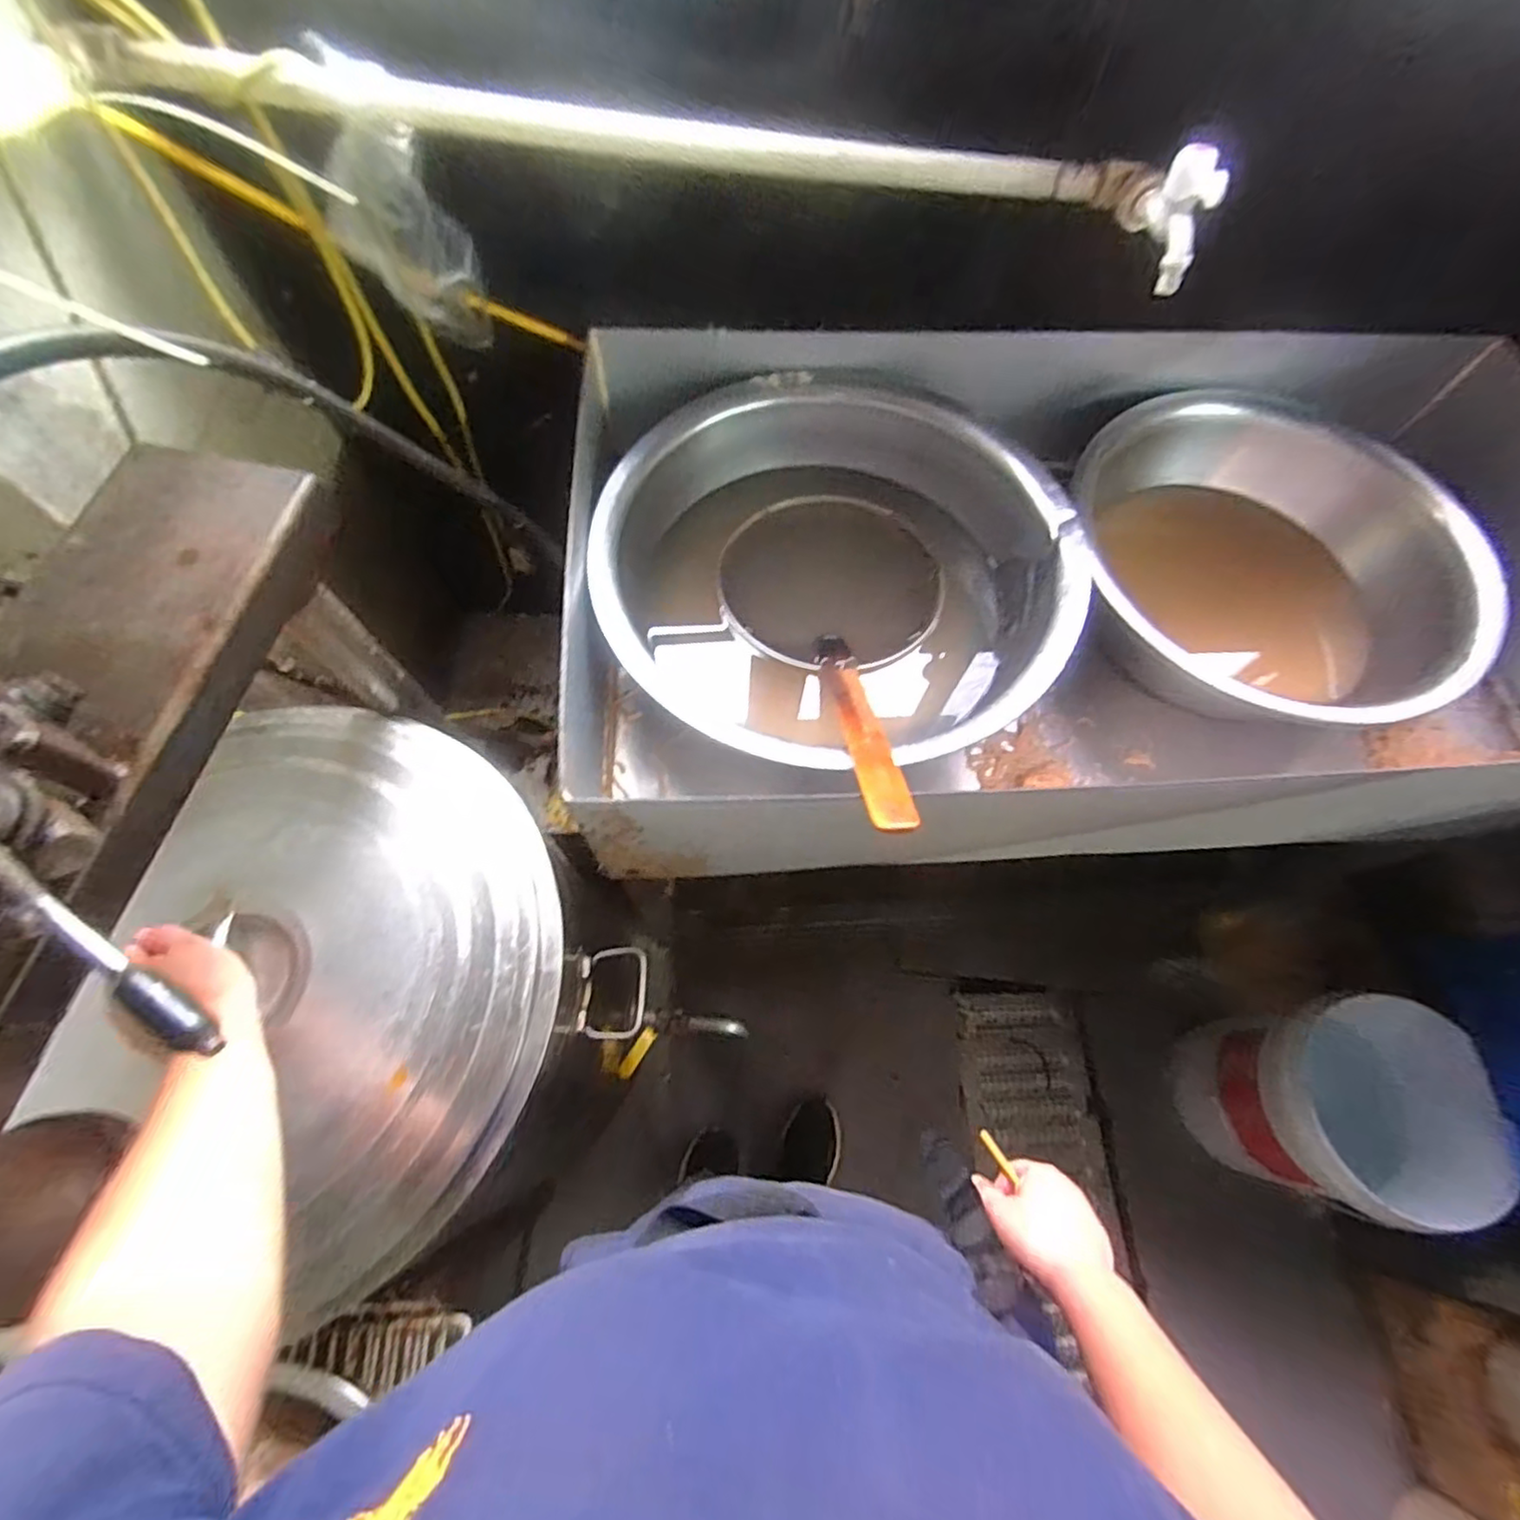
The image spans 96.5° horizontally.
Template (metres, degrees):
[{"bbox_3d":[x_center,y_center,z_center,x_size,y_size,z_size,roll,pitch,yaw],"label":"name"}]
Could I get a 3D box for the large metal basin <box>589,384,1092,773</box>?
[{"bbox_3d":[0.089,-0.218,0.859,0.537,0.202,0.489,1,66,-2],"label":"large metal basin"}]

